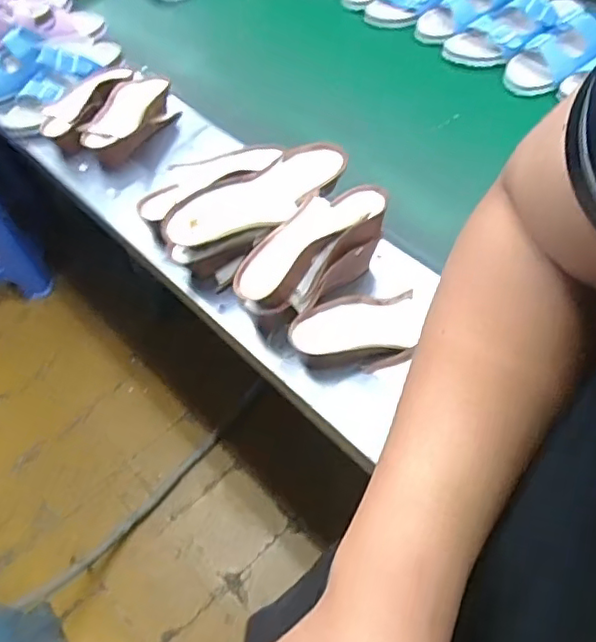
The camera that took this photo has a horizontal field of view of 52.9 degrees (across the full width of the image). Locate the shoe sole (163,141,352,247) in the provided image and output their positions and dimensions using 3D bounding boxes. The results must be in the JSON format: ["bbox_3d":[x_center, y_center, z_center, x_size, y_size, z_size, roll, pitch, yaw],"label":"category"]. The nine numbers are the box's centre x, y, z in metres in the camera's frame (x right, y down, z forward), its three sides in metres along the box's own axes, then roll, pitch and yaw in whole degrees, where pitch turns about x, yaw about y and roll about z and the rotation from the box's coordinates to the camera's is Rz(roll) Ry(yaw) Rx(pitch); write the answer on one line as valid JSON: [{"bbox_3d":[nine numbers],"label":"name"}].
[{"bbox_3d":[-0.046,-0.160,0.762,0.252,0.021,0.078,-30,81,-14],"label":"shoe sole"}]

